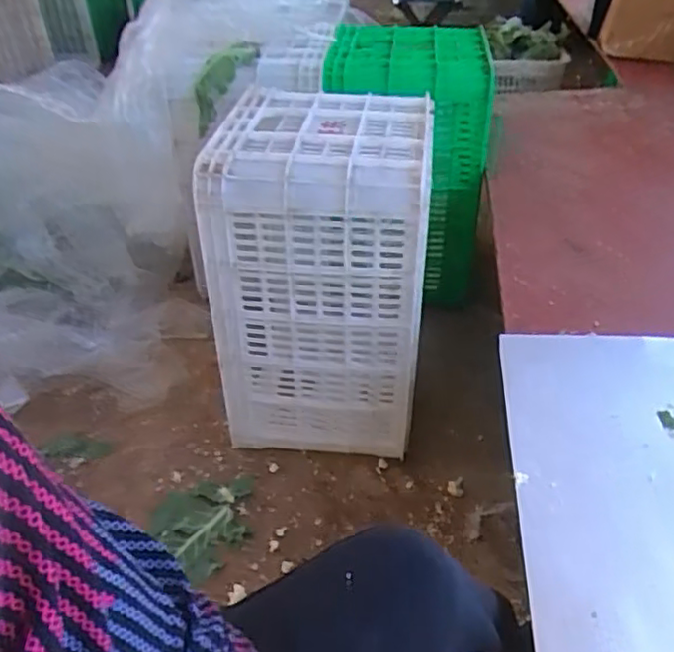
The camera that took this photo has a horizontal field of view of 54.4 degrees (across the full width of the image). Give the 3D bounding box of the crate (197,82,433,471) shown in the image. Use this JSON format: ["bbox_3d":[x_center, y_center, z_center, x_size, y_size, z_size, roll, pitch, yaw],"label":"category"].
[{"bbox_3d":[-0.012,-0.069,1.017,0.287,0.477,0.265,5,39,8],"label":"crate"}]

